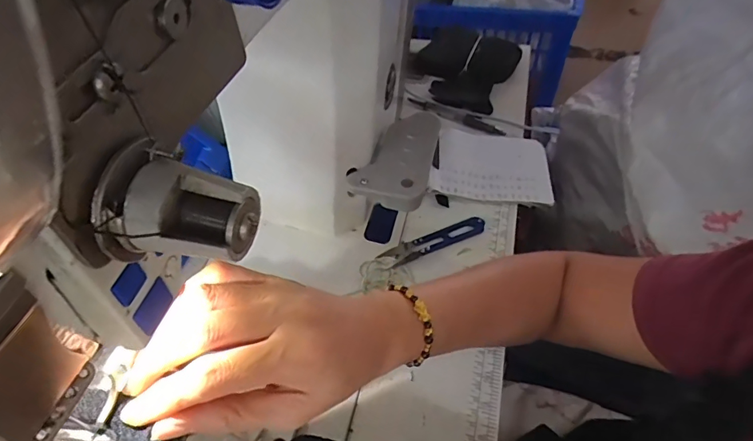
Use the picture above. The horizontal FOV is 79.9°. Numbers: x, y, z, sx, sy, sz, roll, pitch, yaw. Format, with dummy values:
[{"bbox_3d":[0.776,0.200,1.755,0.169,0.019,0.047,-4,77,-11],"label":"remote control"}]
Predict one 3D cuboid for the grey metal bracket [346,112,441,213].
[{"bbox_3d":[0.022,-0.065,0.439,0.067,0.024,0.122,9,53,12],"label":"grey metal bracket"}]

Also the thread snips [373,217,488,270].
[{"bbox_3d":[0.060,0.023,0.475,0.116,0.011,0.025,-17,52,-11],"label":"thread snips"}]

